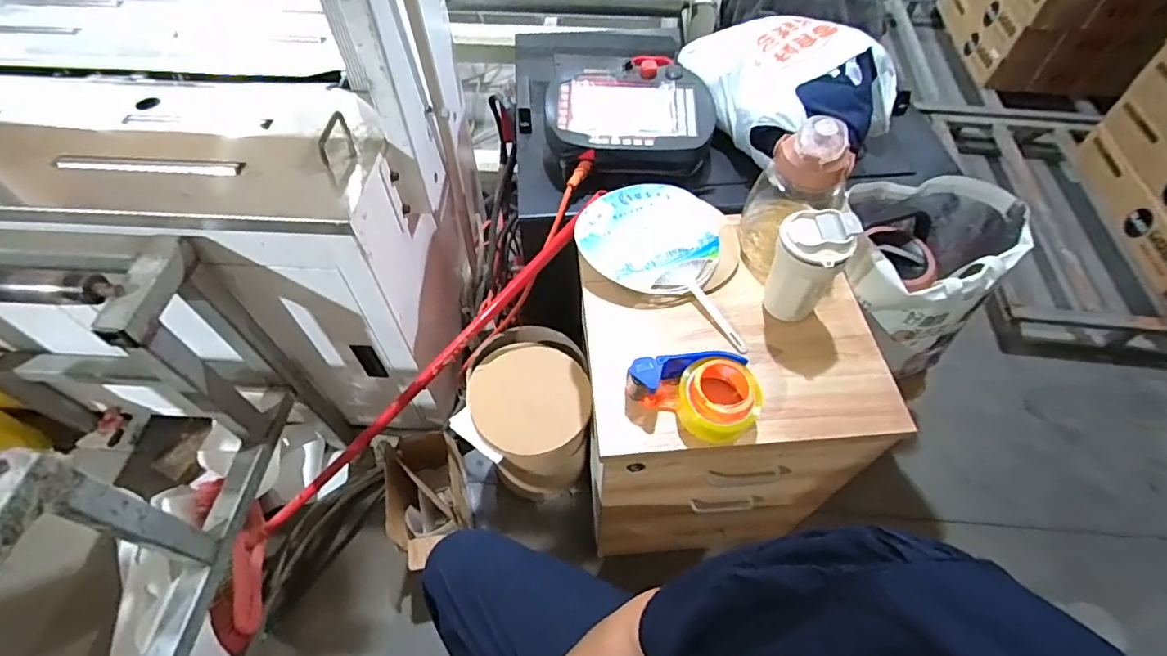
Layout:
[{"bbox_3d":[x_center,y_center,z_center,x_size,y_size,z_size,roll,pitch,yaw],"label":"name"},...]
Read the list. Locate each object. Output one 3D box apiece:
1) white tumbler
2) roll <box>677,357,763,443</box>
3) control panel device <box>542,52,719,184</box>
[{"bbox_3d":[0.286,-0.077,0.709,0.086,0.156,0.076,25,59,16],"label":"white tumbler"},{"bbox_3d":[0.166,0.090,0.667,0.095,0.069,0.087,0,55,0],"label":"roll"},{"bbox_3d":[0.075,-0.348,0.920,0.278,0.093,0.216,-6,56,-4],"label":"control panel device"}]

